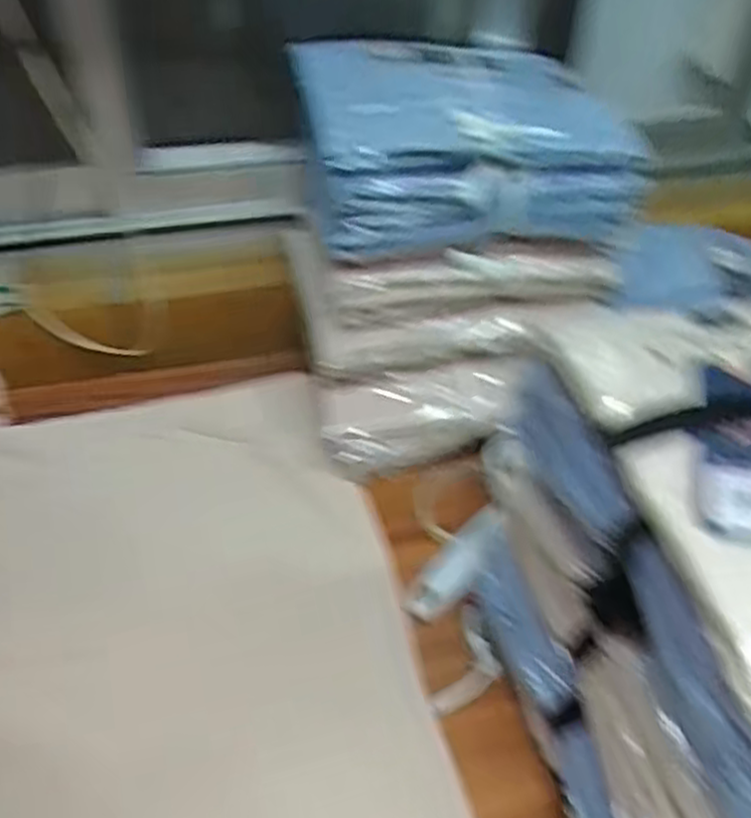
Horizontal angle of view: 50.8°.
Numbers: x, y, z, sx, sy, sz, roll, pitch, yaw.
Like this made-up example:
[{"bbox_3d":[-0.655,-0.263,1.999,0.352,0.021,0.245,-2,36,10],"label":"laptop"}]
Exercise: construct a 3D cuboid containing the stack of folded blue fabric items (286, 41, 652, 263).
[{"bbox_3d":[0.071,-0.239,0.685,0.256,0.099,0.202,-8,43,-9],"label":"stack of folded blue fabric items"}]

